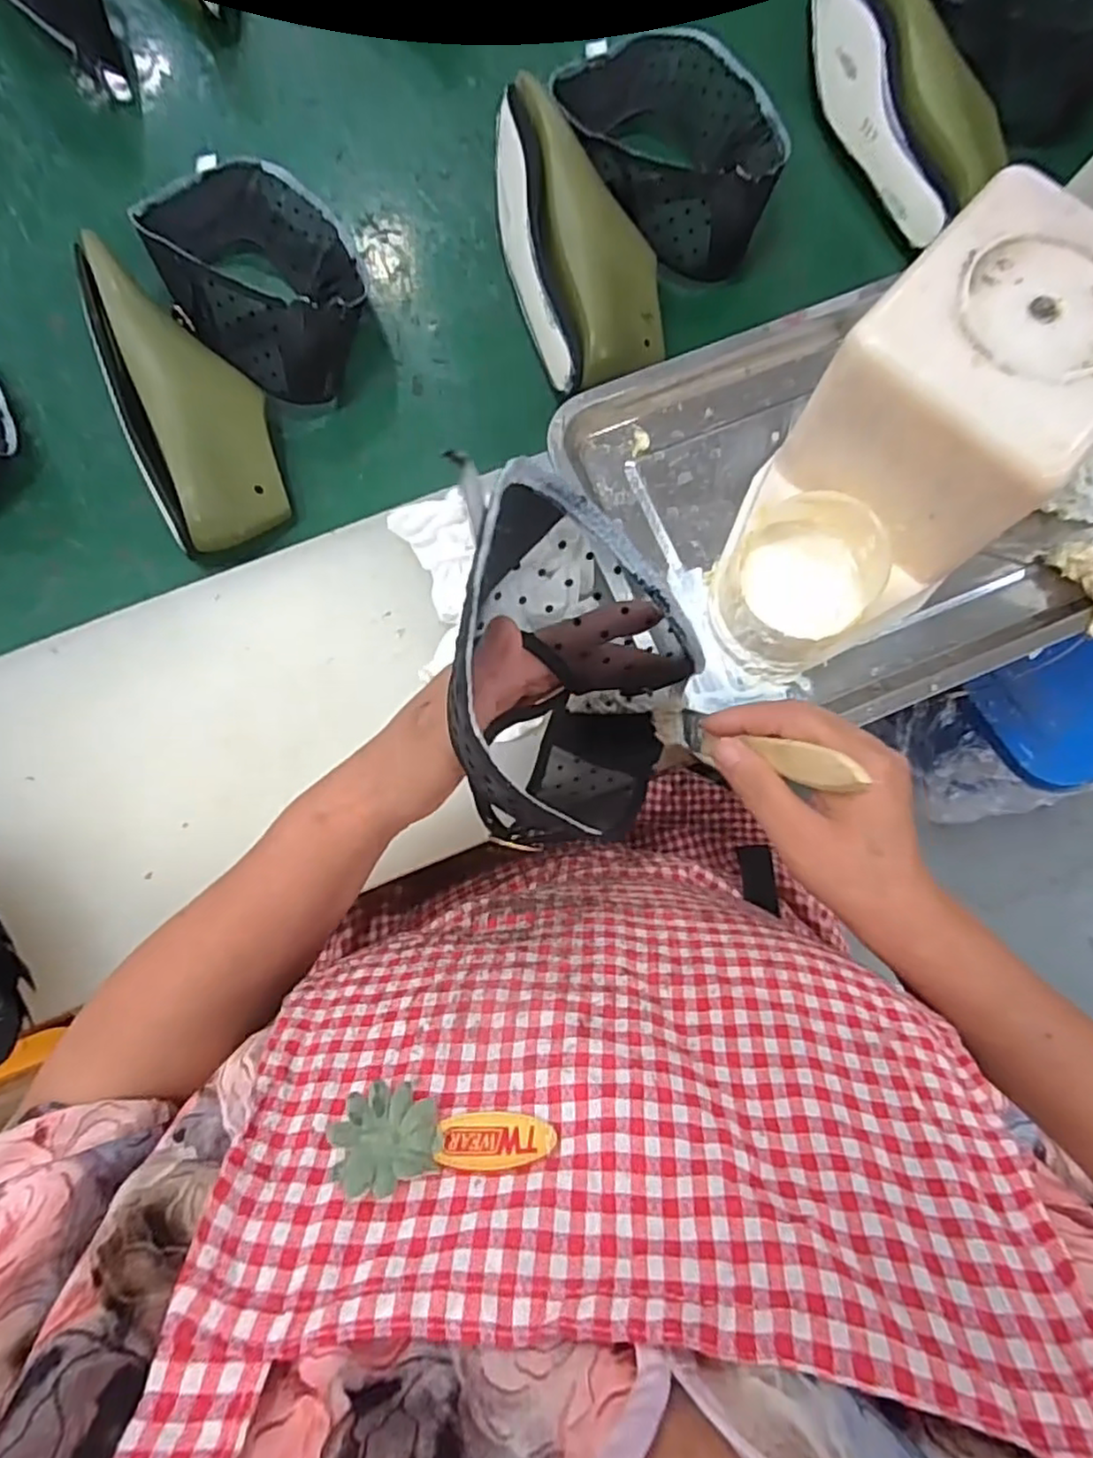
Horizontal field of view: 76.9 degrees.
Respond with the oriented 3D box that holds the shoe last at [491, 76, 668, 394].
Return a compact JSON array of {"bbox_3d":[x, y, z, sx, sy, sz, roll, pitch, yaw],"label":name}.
[{"bbox_3d":[0.023,-0.399,0.551,0.111,0.077,0.257,-18,78,-3],"label":"shoe last"}]

